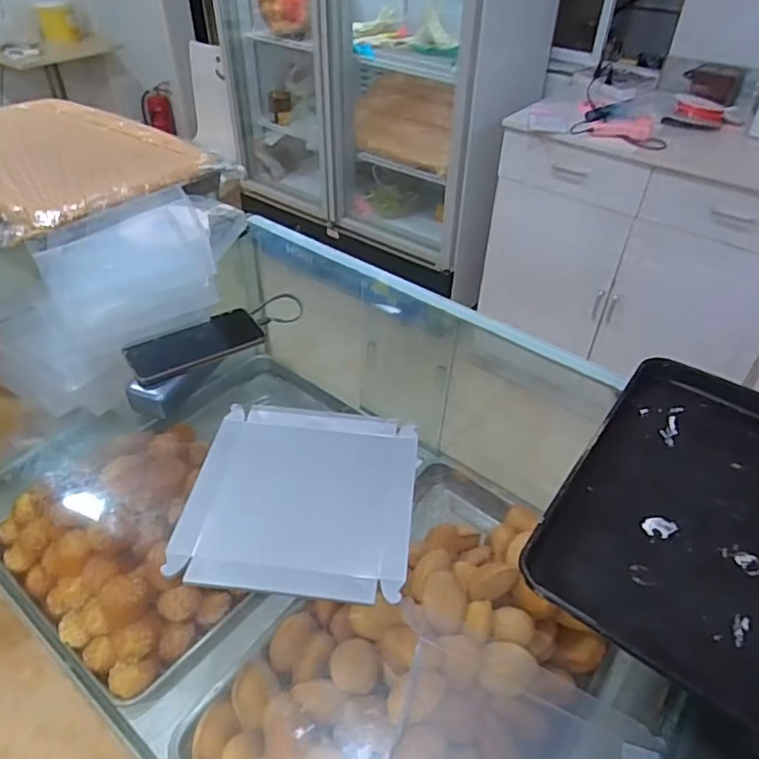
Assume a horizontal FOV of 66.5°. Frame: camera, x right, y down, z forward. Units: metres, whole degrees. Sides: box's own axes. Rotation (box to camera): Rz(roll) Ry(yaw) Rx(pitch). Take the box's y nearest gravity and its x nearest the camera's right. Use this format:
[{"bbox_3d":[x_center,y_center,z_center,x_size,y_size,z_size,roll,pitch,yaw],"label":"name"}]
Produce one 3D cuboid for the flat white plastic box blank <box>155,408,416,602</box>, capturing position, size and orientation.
[{"bbox_3d":[-0.078,0.117,0.610,0.225,0.023,0.227,4,42,4],"label":"flat white plastic box blank"}]

